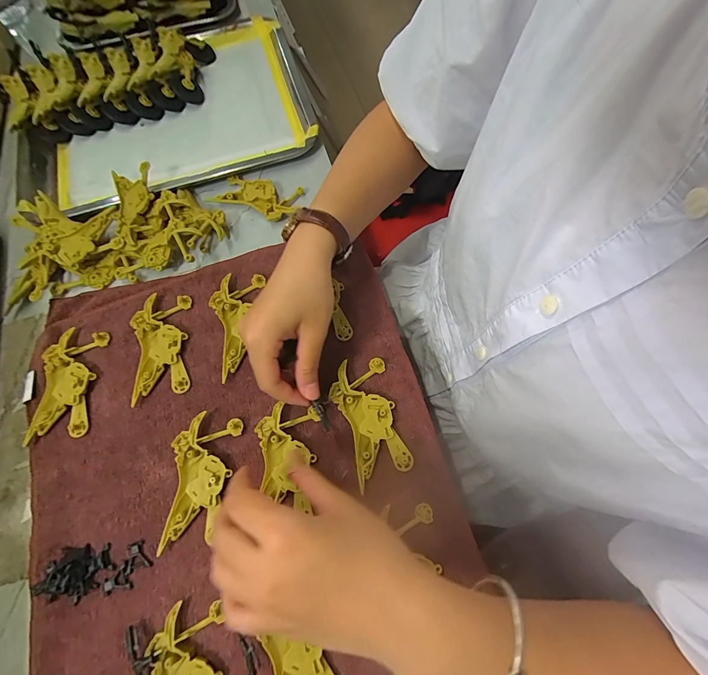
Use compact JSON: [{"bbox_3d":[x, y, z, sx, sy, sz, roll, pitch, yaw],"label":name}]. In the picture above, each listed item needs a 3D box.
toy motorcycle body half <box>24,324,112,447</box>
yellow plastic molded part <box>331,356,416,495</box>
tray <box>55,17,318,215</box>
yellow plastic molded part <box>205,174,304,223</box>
[{"bbox_3d":[-0.265,0.044,0.321,0.049,0.012,0.103,0,70,2],"label":"toy motorcycle body half"},{"bbox_3d":[0.012,0.068,0.297,0.050,0.010,0.097,-15,70,-3],"label":"yellow plastic molded part"},{"bbox_3d":[-0.227,-0.292,0.445,0.313,0.023,0.259,-19,70,-5],"label":"tray"},{"bbox_3d":[-0.108,-0.158,0.391,0.091,0.013,0.048,15,71,8],"label":"yellow plastic molded part"}]

